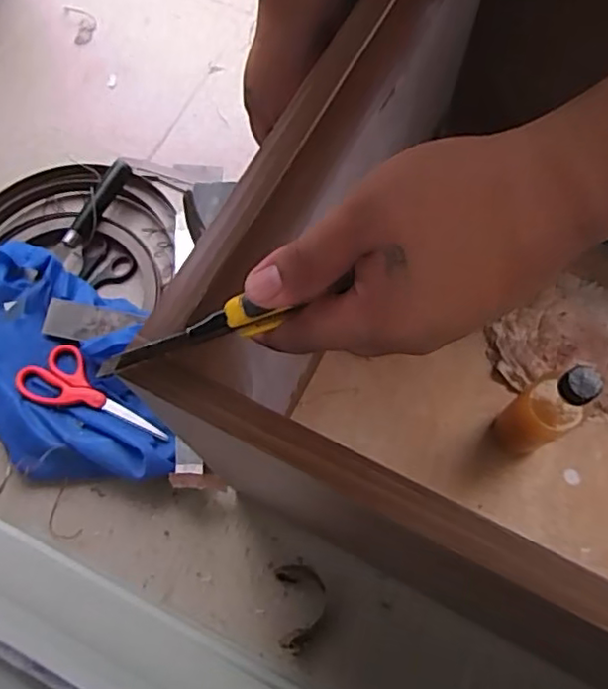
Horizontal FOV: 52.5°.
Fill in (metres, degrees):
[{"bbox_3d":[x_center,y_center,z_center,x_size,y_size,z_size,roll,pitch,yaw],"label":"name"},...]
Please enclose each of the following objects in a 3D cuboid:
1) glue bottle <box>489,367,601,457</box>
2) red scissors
[{"bbox_3d":[0.231,0.067,0.604,0.048,0.188,0.057,-23,71,-7],"label":"glue bottle"},{"bbox_3d":[-0.231,0.048,0.692,0.178,0.014,0.069,17,71,7],"label":"red scissors"}]

